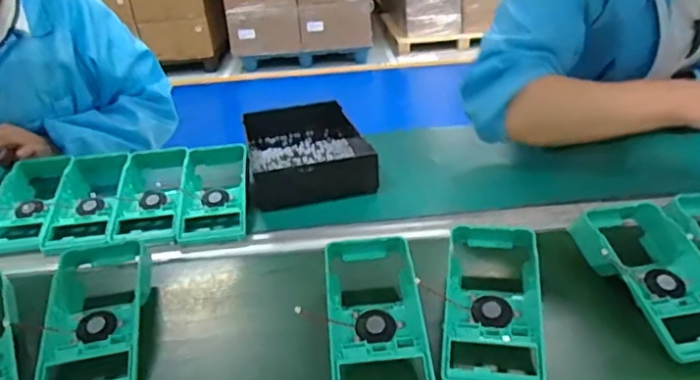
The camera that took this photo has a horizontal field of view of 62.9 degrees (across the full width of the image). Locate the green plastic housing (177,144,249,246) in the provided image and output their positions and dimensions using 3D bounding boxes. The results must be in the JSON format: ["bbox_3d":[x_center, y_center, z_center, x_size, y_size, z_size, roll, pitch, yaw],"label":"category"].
[{"bbox_3d":[-0.170,-0.009,0.726,0.082,0.040,0.196,-6,27,-7],"label":"green plastic housing"}]

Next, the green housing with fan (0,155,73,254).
[{"bbox_3d":[-0.404,0.017,0.732,0.083,0.052,0.187,-6,27,-6],"label":"green housing with fan"}]

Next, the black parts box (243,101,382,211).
[{"bbox_3d":[-0.065,-0.060,0.824,0.166,0.049,0.266,-8,27,-9],"label":"black parts box"}]

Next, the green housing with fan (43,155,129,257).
[{"bbox_3d":[-0.328,0.013,0.732,0.081,0.052,0.189,-6,27,-6],"label":"green housing with fan"}]

